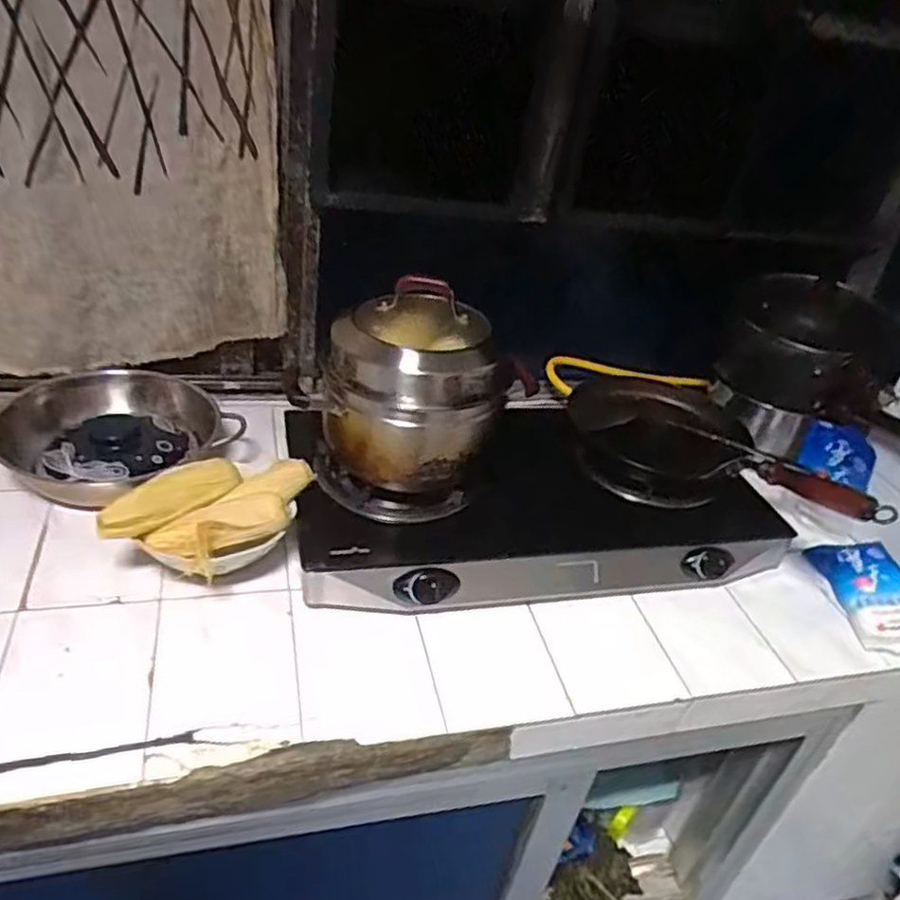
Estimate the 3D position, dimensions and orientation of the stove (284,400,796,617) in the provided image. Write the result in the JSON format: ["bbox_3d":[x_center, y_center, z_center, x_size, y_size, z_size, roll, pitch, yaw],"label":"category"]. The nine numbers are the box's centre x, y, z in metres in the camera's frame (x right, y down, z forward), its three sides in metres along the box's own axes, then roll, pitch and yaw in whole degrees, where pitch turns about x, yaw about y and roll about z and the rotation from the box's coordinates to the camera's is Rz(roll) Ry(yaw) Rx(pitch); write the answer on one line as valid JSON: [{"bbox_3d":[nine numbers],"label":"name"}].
[{"bbox_3d":[0.120,0.064,1.001,0.650,0.103,0.316,-3,35,-16],"label":"stove"}]

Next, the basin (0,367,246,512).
[{"bbox_3d":[-0.476,-0.029,1.000,0.281,0.090,0.282,5,34,-4],"label":"basin"}]

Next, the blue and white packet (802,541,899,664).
[{"bbox_3d":[0.598,0.199,0.971,0.127,0.044,0.192,2,34,-9],"label":"blue and white packet"}]

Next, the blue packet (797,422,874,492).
[{"bbox_3d":[0.575,0.004,1.045,0.031,0.075,0.107,-18,42,-35],"label":"blue packet"}]

